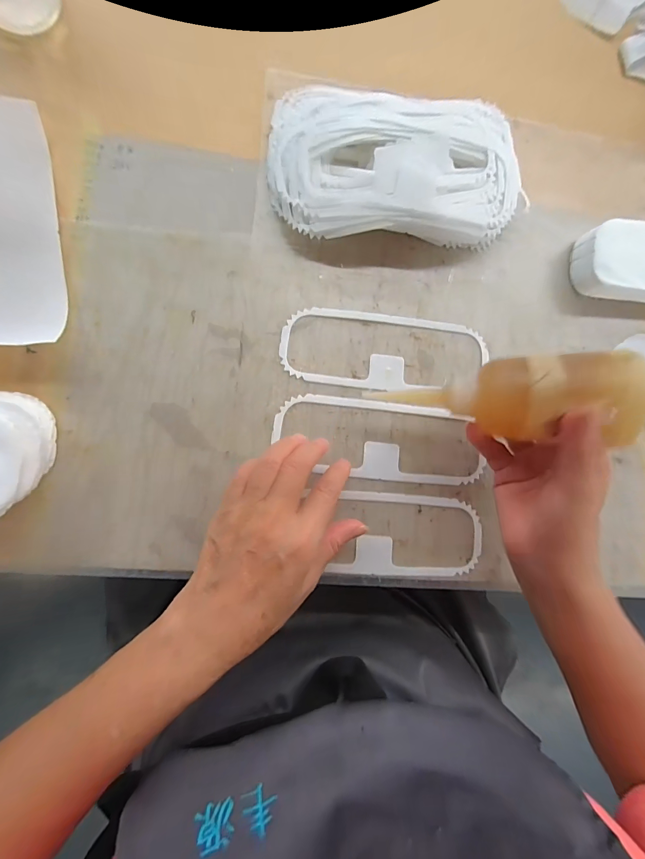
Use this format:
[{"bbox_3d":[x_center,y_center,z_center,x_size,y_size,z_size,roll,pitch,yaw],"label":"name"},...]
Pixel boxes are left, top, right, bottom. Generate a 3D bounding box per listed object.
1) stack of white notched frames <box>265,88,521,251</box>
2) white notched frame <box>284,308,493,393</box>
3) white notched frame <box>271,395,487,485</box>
[{"bbox_3d":[0.072,-0.230,0.317,0.226,0.054,0.128,2,86,-7],"label":"stack of white notched frames"},{"bbox_3d":[0.057,-0.071,0.330,0.188,0.004,0.067,5,86,-6],"label":"white notched frame"},{"bbox_3d":[0.053,0.009,0.323,0.191,0.004,0.070,5,86,-6],"label":"white notched frame"}]

